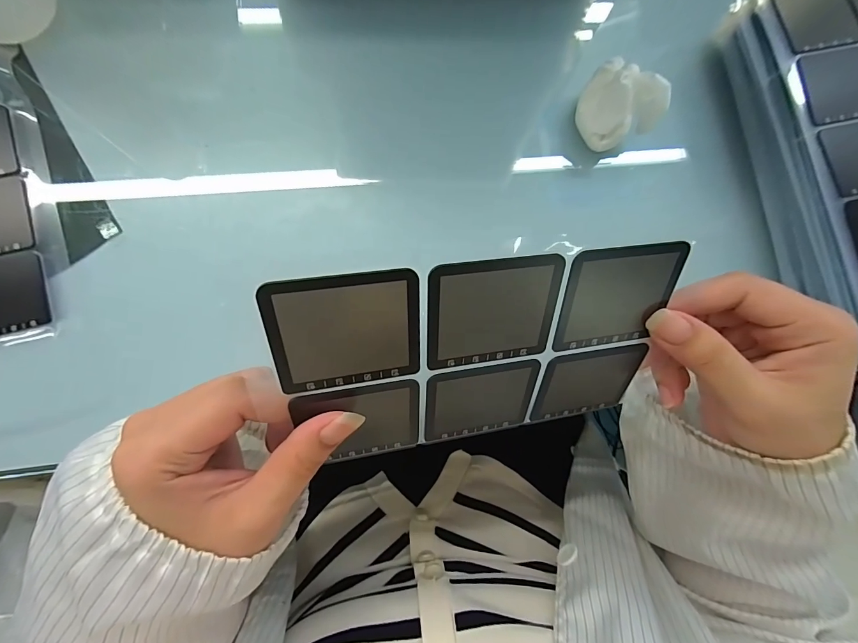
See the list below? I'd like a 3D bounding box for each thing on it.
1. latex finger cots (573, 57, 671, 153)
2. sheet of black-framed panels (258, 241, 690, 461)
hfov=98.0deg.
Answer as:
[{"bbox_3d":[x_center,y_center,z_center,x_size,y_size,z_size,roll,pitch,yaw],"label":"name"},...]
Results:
[{"bbox_3d":[0.137,-0.151,0.272,0.058,0.045,0.043,29,82,-2],"label":"latex finger cots"},{"bbox_3d":[0.025,0.018,0.170,0.169,0.007,0.101,-8,127,-12],"label":"sheet of black-framed panels"}]

